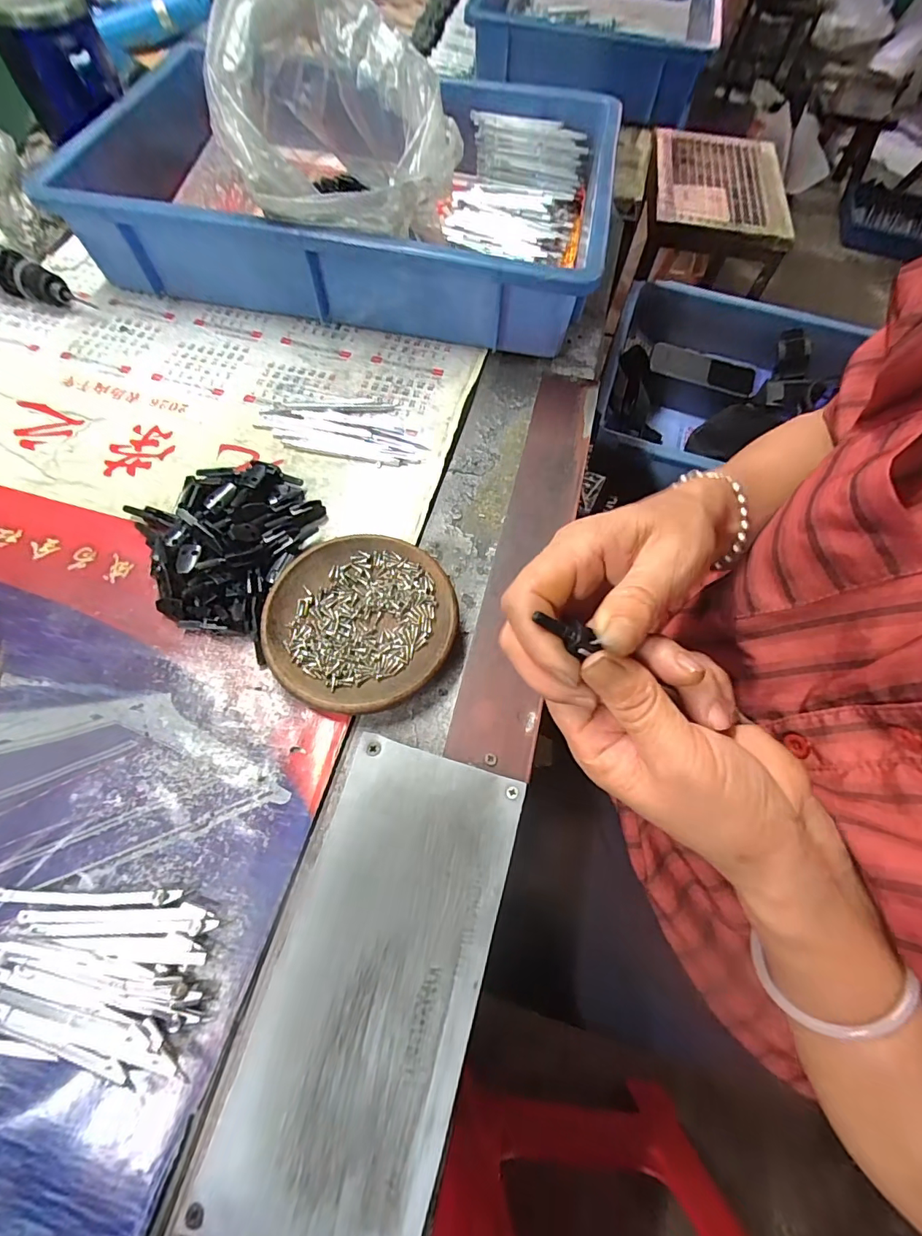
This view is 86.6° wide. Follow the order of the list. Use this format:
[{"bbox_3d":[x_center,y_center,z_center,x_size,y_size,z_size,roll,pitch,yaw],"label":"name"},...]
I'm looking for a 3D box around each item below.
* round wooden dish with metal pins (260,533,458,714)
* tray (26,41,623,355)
[{"bbox_3d":[-0.061,0.002,0.303,0.112,0.017,0.113,1,65,-2],"label":"round wooden dish with metal pins"},{"bbox_3d":[-0.096,-0.389,0.451,0.442,0.088,0.292,11,65,3],"label":"tray"}]

